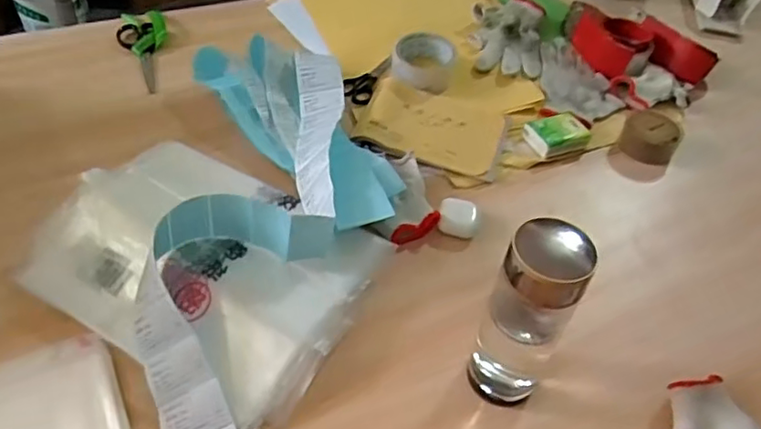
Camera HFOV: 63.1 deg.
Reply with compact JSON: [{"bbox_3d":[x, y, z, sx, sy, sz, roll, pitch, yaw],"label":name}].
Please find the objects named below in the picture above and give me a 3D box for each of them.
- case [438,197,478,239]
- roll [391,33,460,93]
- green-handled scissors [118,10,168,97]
[{"bbox_3d":[0.089,0.003,0.712,0.045,0.022,0.044,5,48,-1],"label":"case"},{"bbox_3d":[0.064,-0.219,0.882,0.087,0.044,0.087,4,46,-4],"label":"roll"},{"bbox_3d":[-0.337,-0.239,0.885,0.068,0.031,0.166,-10,49,-17],"label":"green-handled scissors"}]

